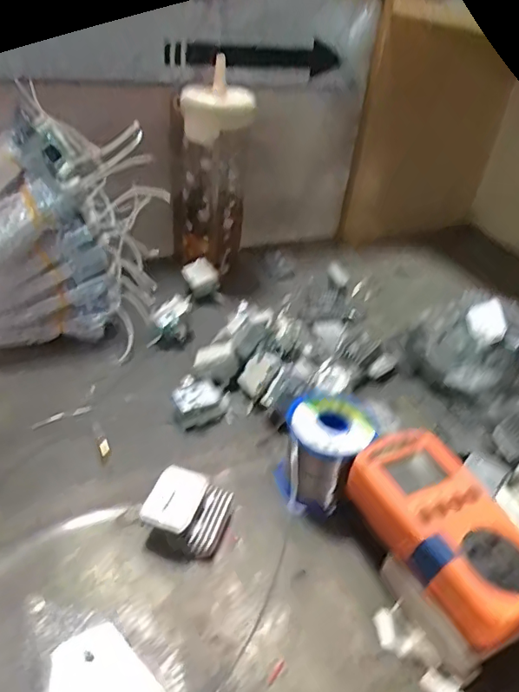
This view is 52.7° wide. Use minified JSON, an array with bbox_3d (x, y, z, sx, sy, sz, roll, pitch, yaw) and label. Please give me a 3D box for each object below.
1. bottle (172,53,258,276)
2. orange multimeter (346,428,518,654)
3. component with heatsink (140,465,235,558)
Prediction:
[{"bbox_3d":[-0.057,-0.186,0.608,0.087,0.210,0.089,1,37,-6],"label":"bottle"},{"bbox_3d":[0.118,0.111,0.327,0.070,0.033,0.128,-15,42,-26],"label":"orange multimeter"},{"bbox_3d":[-0.049,0.113,0.364,0.052,0.032,0.048,13,37,9],"label":"component with heatsink"}]

